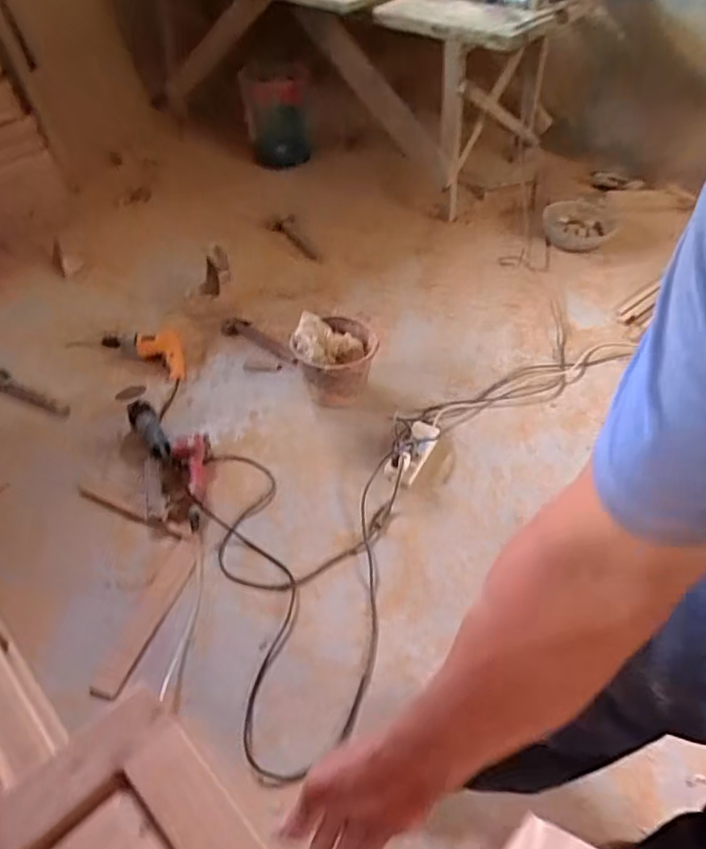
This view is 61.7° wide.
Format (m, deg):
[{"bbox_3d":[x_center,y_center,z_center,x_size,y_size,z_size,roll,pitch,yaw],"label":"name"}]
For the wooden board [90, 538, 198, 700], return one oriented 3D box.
[{"bbox_3d":[-0.429,0.396,1.256,0.070,0.014,0.359,14,54,15],"label":"wooden board"}]

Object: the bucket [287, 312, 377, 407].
[{"bbox_3d":[-0.047,-0.183,1.664,0.204,0.232,0.199,-2,52,2],"label":"bucket"}]

